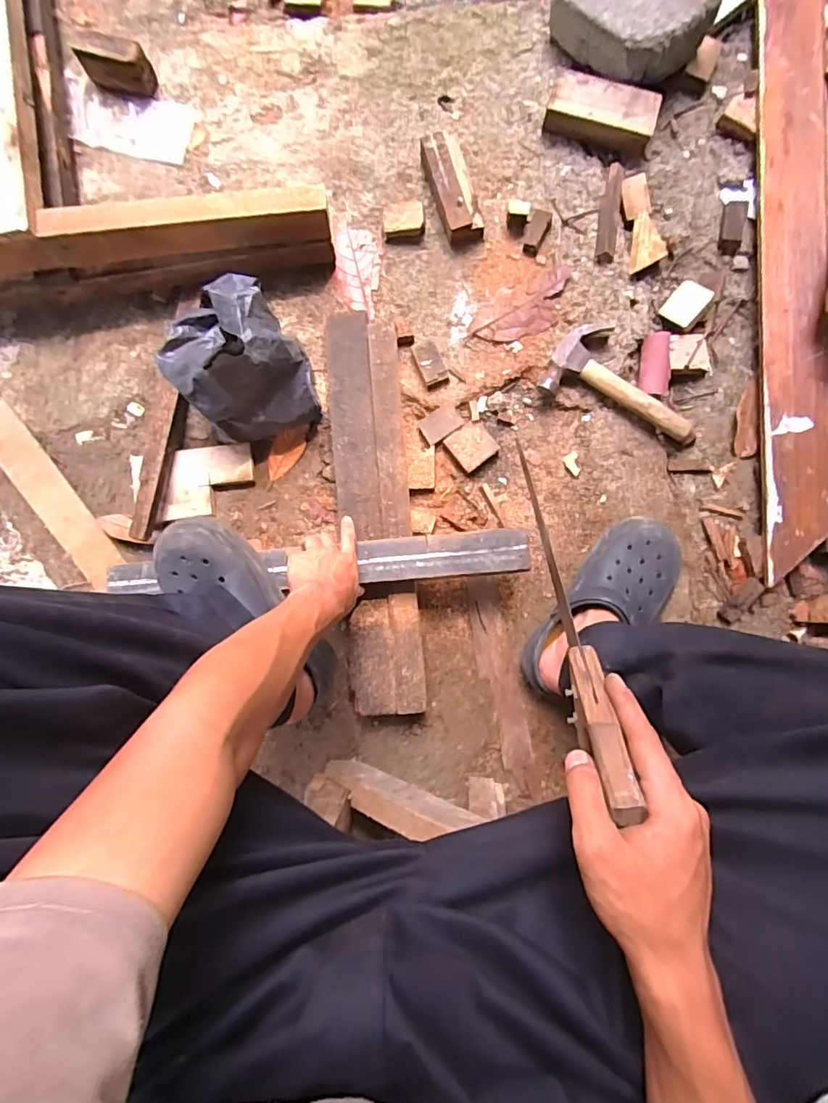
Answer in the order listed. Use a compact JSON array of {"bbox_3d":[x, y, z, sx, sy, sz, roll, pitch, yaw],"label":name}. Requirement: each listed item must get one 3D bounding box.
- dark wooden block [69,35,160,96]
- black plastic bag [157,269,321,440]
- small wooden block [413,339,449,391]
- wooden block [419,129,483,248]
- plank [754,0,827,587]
[{"bbox_3d":[-0.446,-0.731,0.783,0.100,0.066,0.046,16,88,3],"label":"dark wooden block"},{"bbox_3d":[-0.232,-0.253,0.693,0.165,0.164,0.182,-13,87,2],"label":"black plastic bag"},{"bbox_3d":[0.025,-0.273,0.759,0.038,0.026,0.065,-21,87,1],"label":"small wooden block"},{"bbox_3d":[0.056,-0.526,0.757,0.061,0.044,0.146,-21,87,1],"label":"wooden block"},{"bbox_3d":[0.533,-0.400,0.729,0.094,0.030,0.848,0,87,12],"label":"plank"}]

